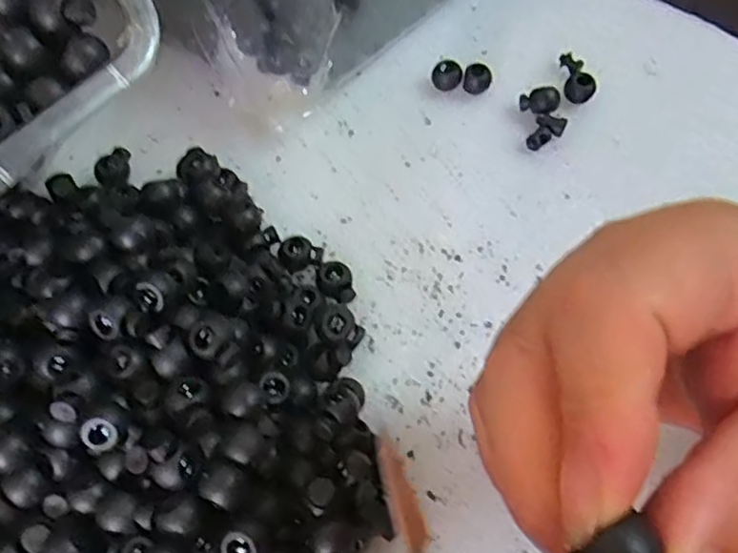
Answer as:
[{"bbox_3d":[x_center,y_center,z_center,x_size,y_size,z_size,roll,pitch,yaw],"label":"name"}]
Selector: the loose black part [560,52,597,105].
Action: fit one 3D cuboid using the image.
[{"bbox_3d":[0.109,-0.104,0.339,0.014,0.009,0.029,0,62,-2],"label":"loose black part"}]

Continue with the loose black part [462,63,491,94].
[{"bbox_3d":[0.056,-0.101,0.337,0.014,0.011,0.013,1,62,-2],"label":"loose black part"}]

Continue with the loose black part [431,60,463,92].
[{"bbox_3d":[0.040,-0.104,0.341,0.015,0.013,0.013,11,62,4],"label":"loose black part"}]

